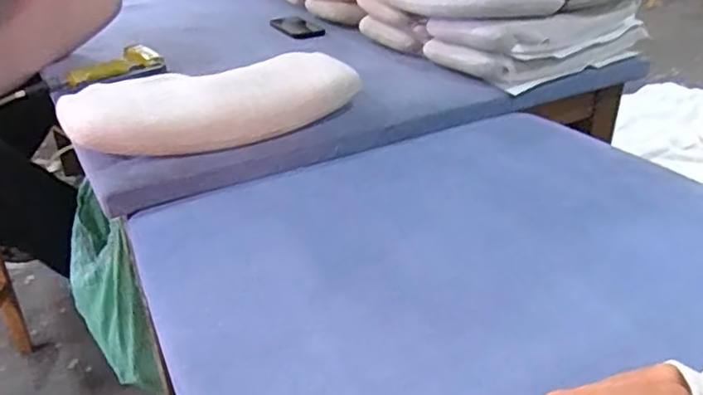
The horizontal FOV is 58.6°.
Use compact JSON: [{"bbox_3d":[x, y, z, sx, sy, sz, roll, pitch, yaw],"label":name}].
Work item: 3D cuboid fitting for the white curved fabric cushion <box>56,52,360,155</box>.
[{"bbox_3d":[-0.213,-0.149,0.975,0.433,0.060,0.193,-14,32,-21],"label":"white curved fabric cushion"}]

